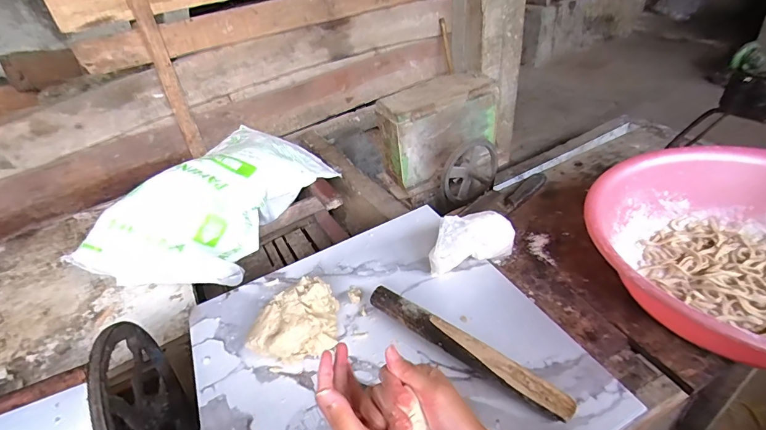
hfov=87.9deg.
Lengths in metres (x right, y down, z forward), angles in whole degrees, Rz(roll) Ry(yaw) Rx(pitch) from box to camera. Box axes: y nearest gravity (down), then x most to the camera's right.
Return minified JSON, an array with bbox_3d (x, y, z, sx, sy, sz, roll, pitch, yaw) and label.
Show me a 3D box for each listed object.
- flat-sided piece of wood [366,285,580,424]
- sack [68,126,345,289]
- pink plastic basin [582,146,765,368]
[{"bbox_3d":[0.104,0.180,0.547,0.302,0.031,0.033,24,48,34],"label":"flat-sided piece of wood"},{"bbox_3d":[-0.471,-0.044,1.180,0.398,0.209,0.677,12,42,23],"label":"sack"},{"bbox_3d":[0.510,0.061,0.554,0.402,0.140,0.402,-5,38,4],"label":"pink plastic basin"}]

